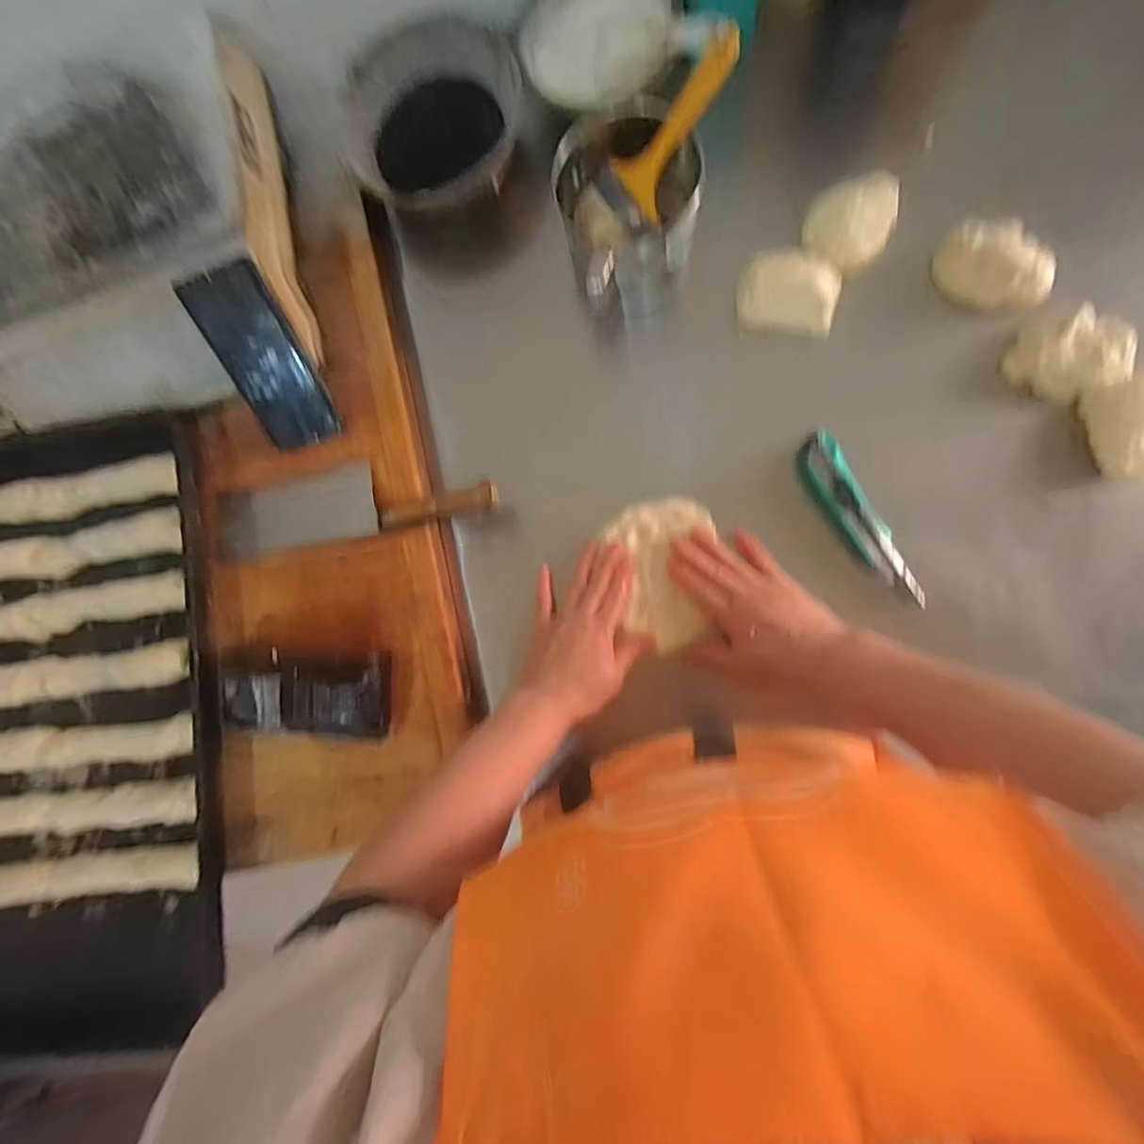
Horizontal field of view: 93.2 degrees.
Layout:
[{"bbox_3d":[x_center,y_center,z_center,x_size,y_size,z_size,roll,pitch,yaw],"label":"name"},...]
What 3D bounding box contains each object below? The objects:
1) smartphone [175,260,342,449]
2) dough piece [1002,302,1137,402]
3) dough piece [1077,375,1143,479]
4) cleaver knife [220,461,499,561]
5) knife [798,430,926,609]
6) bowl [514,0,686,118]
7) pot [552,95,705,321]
[{"bbox_3d":[-0.287,-0.197,0.510,0.071,0.013,0.156,-21,117,5],"label":"smartphone"},{"bbox_3d":[0.435,-0.189,0.475,0.078,0.036,0.074,-1,86,9],"label":"dough piece"},{"bbox_3d":[0.481,-0.122,0.461,0.063,0.037,0.083,-13,84,8],"label":"dough piece"},{"bbox_3d":[-0.218,-0.070,0.526,0.290,0.027,0.071,-9,84,8],"label":"cleaver knife"},{"bbox_3d":[0.261,-0.046,0.498,0.042,0.013,0.174,-28,82,6],"label":"knife"},{"bbox_3d":[0.026,-0.523,0.531,0.150,0.055,0.139,-1,86,9],"label":"bowl"},{"bbox_3d":[0.058,-0.341,0.524,0.126,0.107,0.137,-1,86,9],"label":"pot"}]

